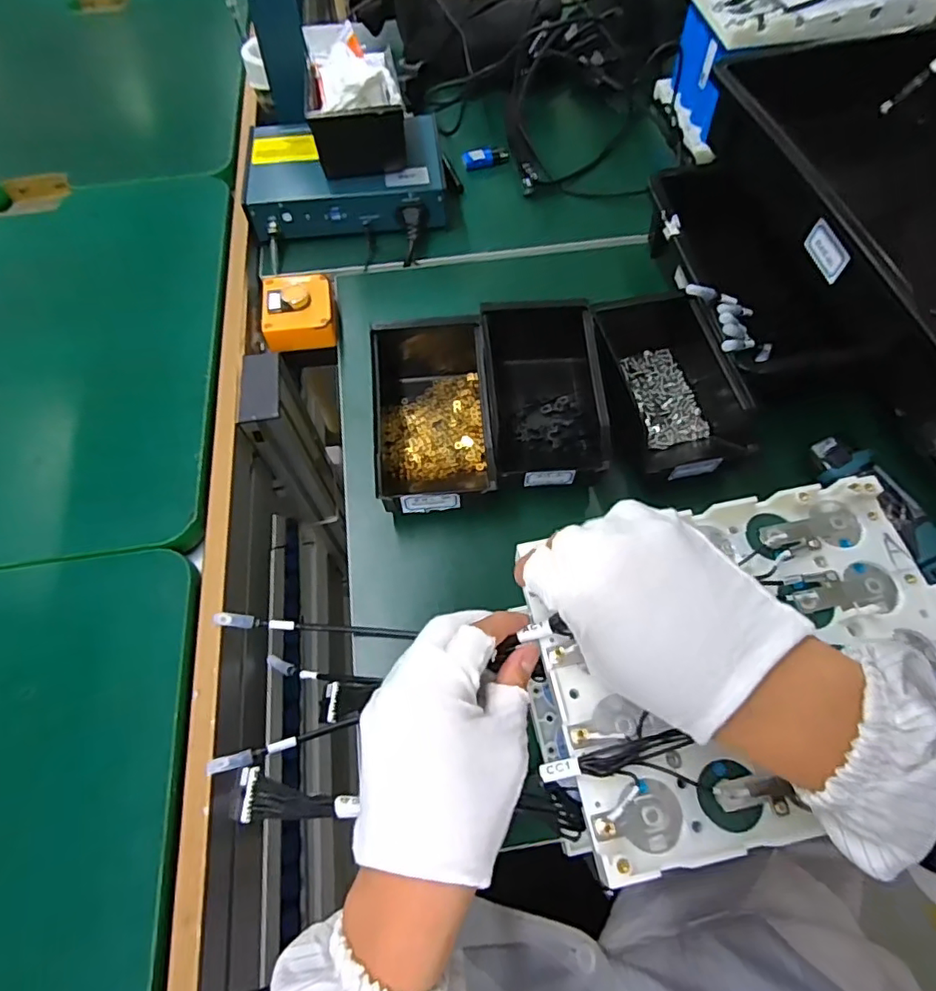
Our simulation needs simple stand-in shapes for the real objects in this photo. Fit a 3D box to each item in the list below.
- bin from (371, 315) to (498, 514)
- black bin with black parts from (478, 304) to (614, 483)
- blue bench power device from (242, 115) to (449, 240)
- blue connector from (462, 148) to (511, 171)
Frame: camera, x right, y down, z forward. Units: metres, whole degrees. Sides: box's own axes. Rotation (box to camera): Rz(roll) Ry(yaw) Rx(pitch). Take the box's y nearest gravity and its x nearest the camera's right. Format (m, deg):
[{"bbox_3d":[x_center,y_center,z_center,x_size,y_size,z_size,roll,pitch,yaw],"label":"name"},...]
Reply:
[{"bbox_3d":[-0.034,-0.082,0.532,0.104,0.068,0.197,-4,63,-1],"label":"bin"},{"bbox_3d":[0.070,-0.103,0.541,0.105,0.070,0.199,-4,63,0],"label":"black bin with black parts"},{"bbox_3d":[-0.150,-0.396,0.694,0.231,0.049,0.157,-7,63,-2],"label":"blue bench power device"},{"bbox_3d":[0.026,-0.459,0.765,0.062,0.018,0.025,-20,64,-9],"label":"blue connector"}]

